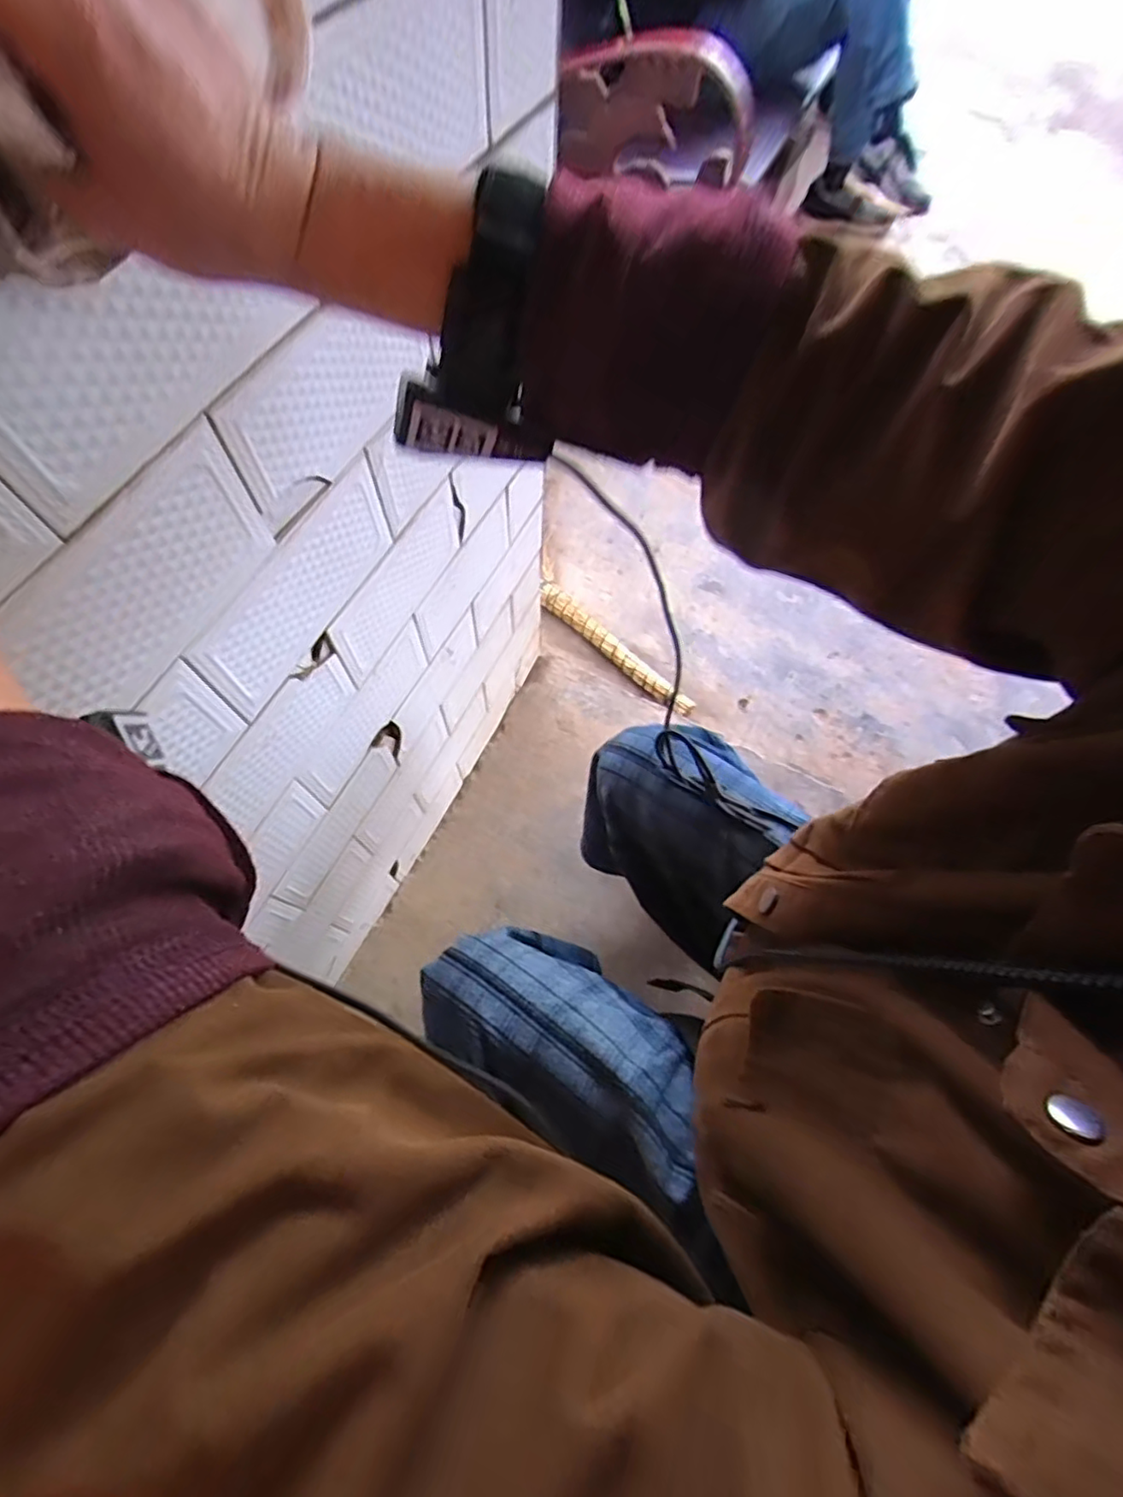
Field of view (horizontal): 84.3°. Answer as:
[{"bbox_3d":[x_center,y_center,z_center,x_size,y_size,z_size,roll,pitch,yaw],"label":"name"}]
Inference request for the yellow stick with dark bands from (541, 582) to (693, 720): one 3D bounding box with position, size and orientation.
[{"bbox_3d":[0.103,-0.198,1.213,0.385,0.034,0.053,42,71,14],"label":"yellow stick with dark bands"}]

